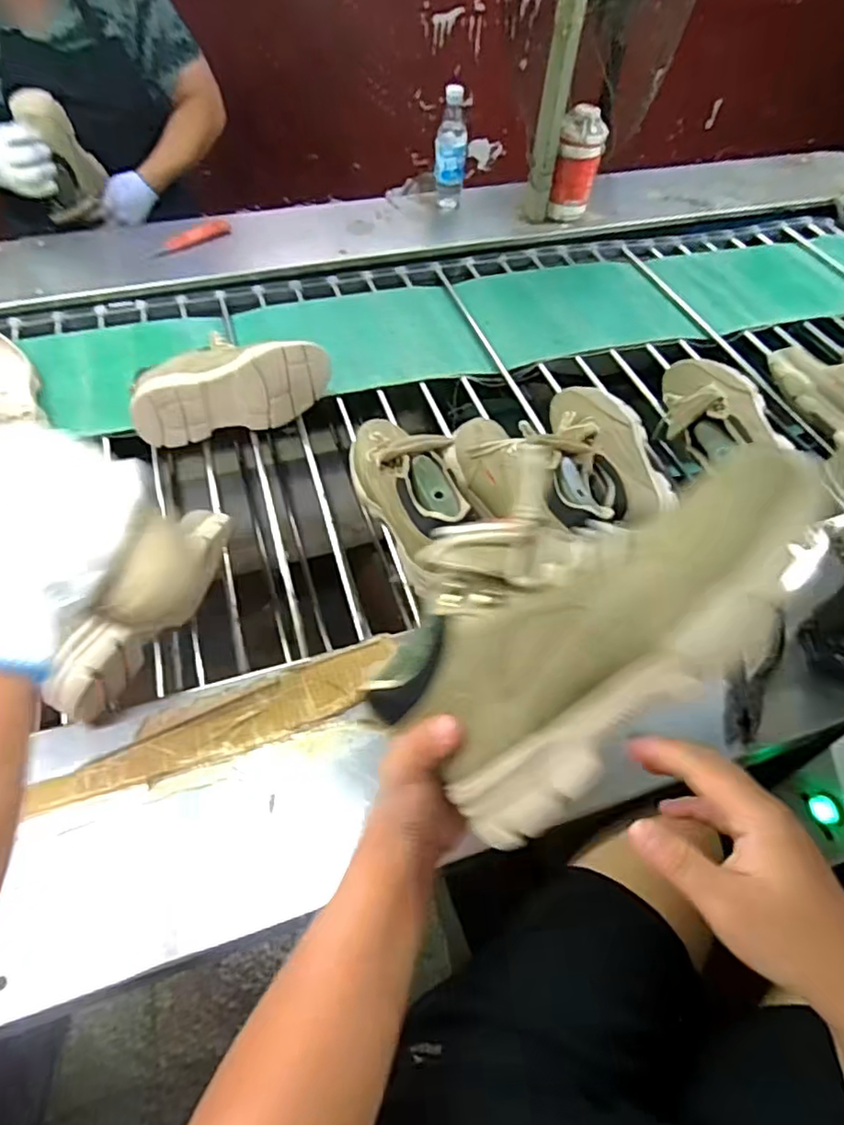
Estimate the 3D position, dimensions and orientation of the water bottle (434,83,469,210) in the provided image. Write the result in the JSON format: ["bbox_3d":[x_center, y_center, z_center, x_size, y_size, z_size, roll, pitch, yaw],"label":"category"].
[{"bbox_3d":[0.062,-0.852,1.310,0.071,0.218,0.056,0,54,-1],"label":"water bottle"}]

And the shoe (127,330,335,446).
[{"bbox_3d":[-0.281,-0.276,0.931,0.288,0.093,0.141,-15,56,-12],"label":"shoe"}]

